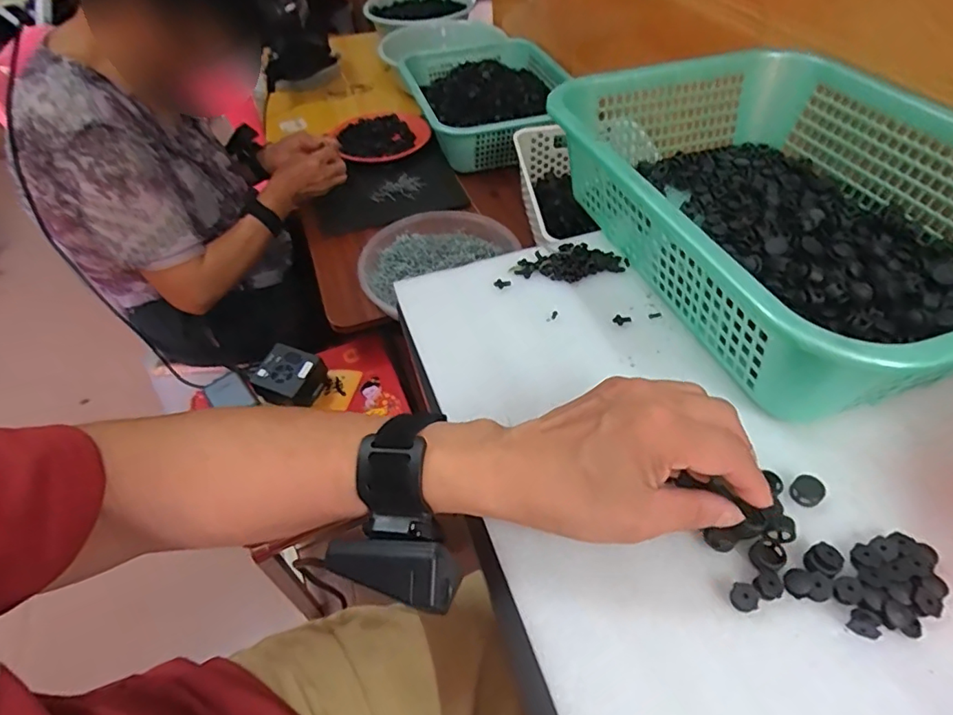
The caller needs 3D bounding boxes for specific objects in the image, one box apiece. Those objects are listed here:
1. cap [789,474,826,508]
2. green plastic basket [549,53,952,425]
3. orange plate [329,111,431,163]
[{"bbox_3d":[0.199,0.080,0.329,0.017,0.007,0.019,35,62,30],"label":"cap"},{"bbox_3d":[0.255,-0.132,0.432,0.295,0.091,0.381,-19,51,-9],"label":"green plastic basket"},{"bbox_3d":[-0.175,-0.425,1.063,0.180,0.046,0.173,-3,49,3],"label":"orange plate"}]

